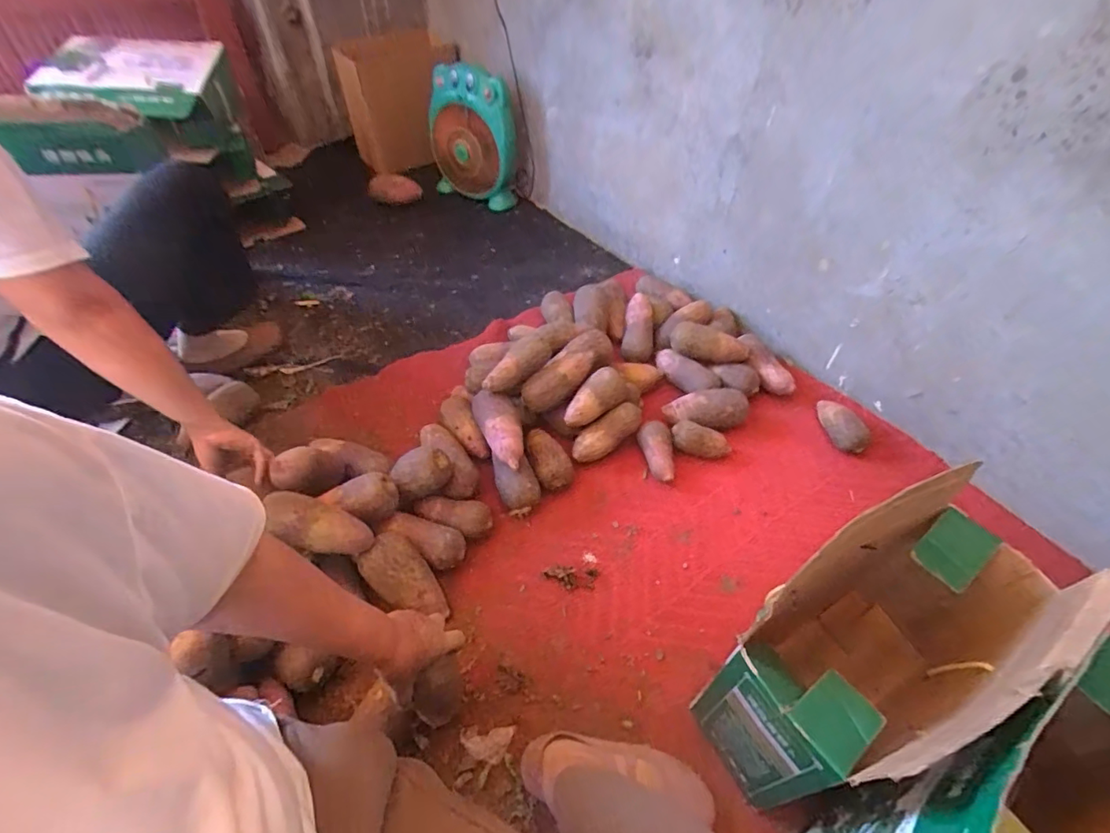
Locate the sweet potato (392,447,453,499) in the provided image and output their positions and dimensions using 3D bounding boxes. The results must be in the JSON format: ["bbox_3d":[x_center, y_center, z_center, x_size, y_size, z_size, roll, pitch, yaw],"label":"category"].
[{"bbox_3d":[-0.226,0.095,0.889,0.098,0.066,0.074,-15,50,-15],"label":"sweet potato"}]

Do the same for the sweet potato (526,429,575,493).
[{"bbox_3d":[-0.014,0.075,0.978,0.077,0.055,0.124,-16,50,-15],"label":"sweet potato"}]

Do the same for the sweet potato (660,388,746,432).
[{"bbox_3d":[0.309,-0.007,1.059,0.165,0.064,0.081,-9,49,-9],"label":"sweet potato"}]

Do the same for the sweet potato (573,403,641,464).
[{"bbox_3d":[0.104,0.034,1.009,0.160,0.065,0.054,-37,56,-6],"label":"sweet potato"}]

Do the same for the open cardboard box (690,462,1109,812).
[{"bbox_3d":[0.381,0.277,0.630,0.367,0.362,0.187,-26,54,-23],"label":"open cardboard box"}]

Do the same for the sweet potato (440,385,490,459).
[{"bbox_3d":[-0.180,0.008,1.023,0.070,0.058,0.168,-22,69,-20],"label":"sweet potato"}]

